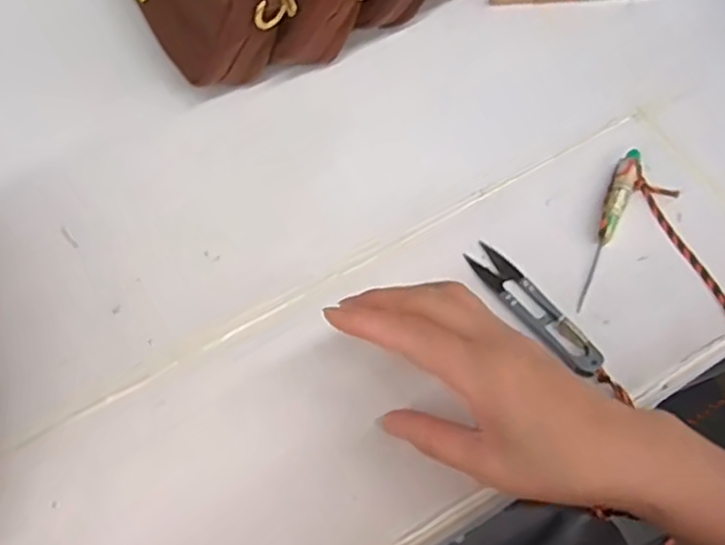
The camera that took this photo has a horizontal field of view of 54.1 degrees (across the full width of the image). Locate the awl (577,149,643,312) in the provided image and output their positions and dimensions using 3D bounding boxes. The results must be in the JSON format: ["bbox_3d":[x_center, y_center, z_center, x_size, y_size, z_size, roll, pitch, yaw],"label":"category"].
[{"bbox_3d":[0.151,-0.030,0.440,0.016,0.010,0.115,25,68,12],"label":"awl"}]

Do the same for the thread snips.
[{"bbox_3d":[0.101,0.019,0.419,0.022,0.012,0.100,-35,69,-14],"label":"thread snips"}]

